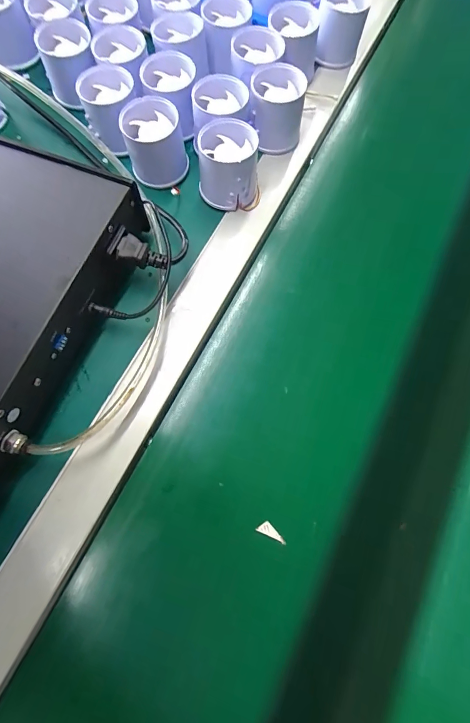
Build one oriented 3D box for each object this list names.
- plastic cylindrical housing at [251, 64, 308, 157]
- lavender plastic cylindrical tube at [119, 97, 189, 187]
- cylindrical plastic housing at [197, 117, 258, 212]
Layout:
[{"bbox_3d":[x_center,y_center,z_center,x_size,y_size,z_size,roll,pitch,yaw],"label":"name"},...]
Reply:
[{"bbox_3d":[0.039,-0.243,0.349,0.053,0.048,0.062,4,72,0],"label":"plastic cylindrical housing"},{"bbox_3d":[-0.074,-0.201,0.334,0.052,0.051,0.050,1,72,-2],"label":"lavender plastic cylindrical tube"},{"bbox_3d":[-0.006,-0.179,0.327,0.051,0.052,0.053,1,72,-2],"label":"cylindrical plastic housing"}]

